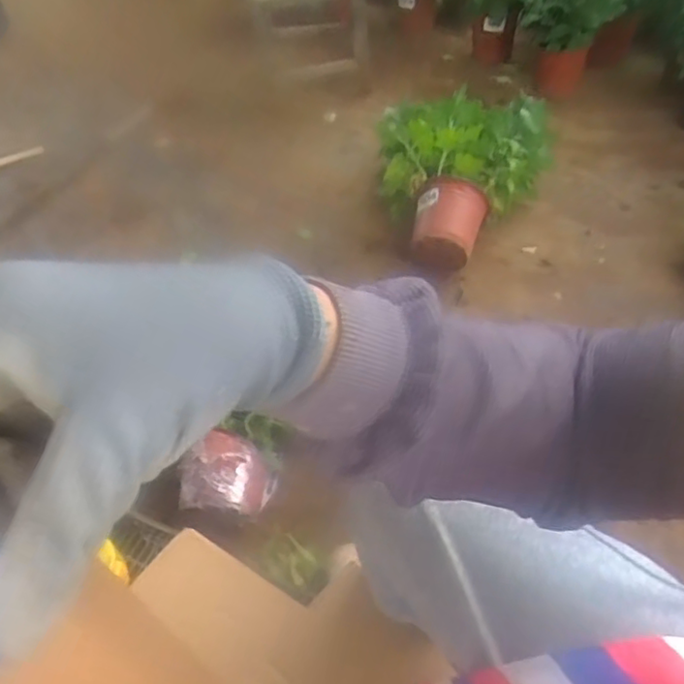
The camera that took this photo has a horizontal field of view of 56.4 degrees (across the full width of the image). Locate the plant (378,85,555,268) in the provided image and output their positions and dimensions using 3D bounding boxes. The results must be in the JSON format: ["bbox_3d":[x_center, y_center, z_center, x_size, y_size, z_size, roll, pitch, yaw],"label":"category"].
[{"bbox_3d":[0.282,-0.380,1.403,0.387,0.202,0.336,-6,46,0],"label":"plant"}]

